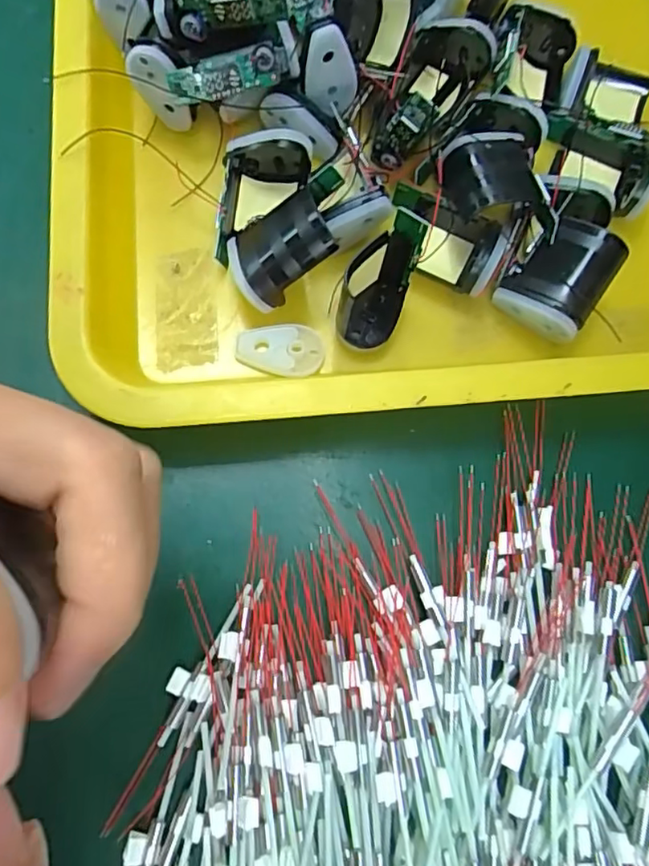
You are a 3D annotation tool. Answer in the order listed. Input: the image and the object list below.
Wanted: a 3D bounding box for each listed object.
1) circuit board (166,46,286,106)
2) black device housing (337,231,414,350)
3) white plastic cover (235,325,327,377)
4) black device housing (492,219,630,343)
[{"bbox_3d":[-0.039,-0.142,0.238,0.048,0.014,0.006,-8,76,9],"label":"circuit board"},{"bbox_3d":[0.020,-0.055,0.230,0.022,0.037,0.036,19,75,2],"label":"black device housing"},{"bbox_3d":[-0.018,-0.034,0.242,0.035,0.007,0.020,5,75,-2],"label":"white plastic cover"},{"bbox_3d":[0.095,-0.062,0.241,0.035,0.027,0.040,39,76,7],"label":"black device housing"}]

